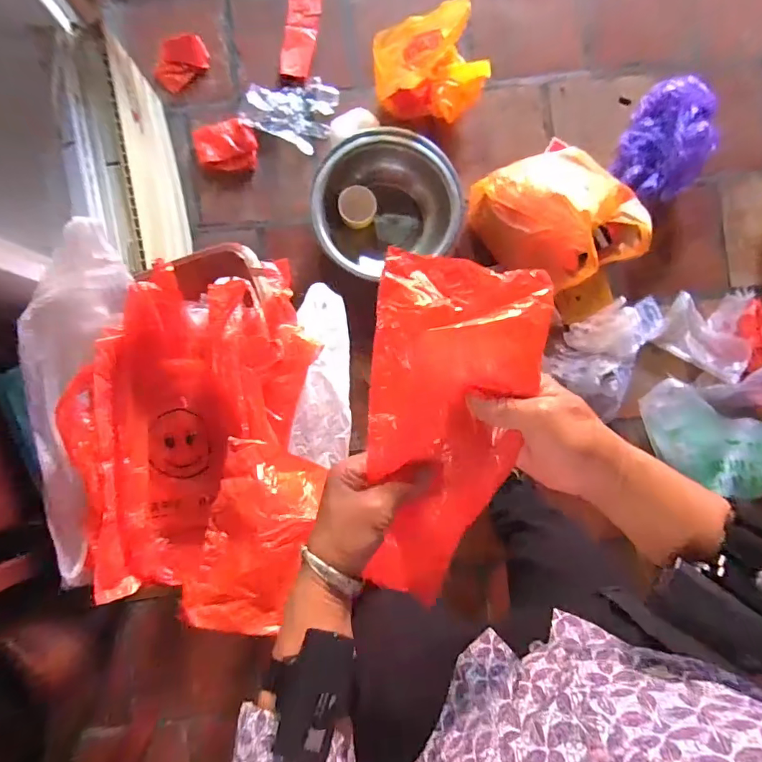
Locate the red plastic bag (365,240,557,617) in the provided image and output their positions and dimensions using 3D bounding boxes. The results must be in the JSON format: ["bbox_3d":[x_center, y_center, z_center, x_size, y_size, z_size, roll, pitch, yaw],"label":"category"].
[{"bbox_3d":[0.051,0.052,0.370,0.123,0.037,0.282,4,107,-2],"label":"red plastic bag"}]

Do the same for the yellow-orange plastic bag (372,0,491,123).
[{"bbox_3d":[0.123,-0.765,1.117,0.270,0.120,0.235,10,89,-2],"label":"yellow-orange plastic bag"}]

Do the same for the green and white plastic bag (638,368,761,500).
[{"bbox_3d":[0.815,0.128,1.036,0.294,0.223,0.307,-13,90,-2],"label":"green and white plastic bag"}]

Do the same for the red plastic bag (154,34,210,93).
[{"bbox_3d":[-0.513,-0.815,1.174,0.144,0.064,0.098,-32,91,-2],"label":"red plastic bag"}]

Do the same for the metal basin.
[{"bbox_3d":[0.016,-0.420,1.119,0.343,0.120,0.325,0,90,-2],"label":"metal basin"}]

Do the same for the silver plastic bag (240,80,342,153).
[{"bbox_3d":[-0.228,-0.697,1.167,0.212,0.030,0.174,25,89,-2],"label":"silver plastic bag"}]

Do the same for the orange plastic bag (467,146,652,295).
[{"bbox_3d":[0.417,-0.383,1.047,0.347,0.208,0.303,-21,90,-2],"label":"orange plastic bag"}]

